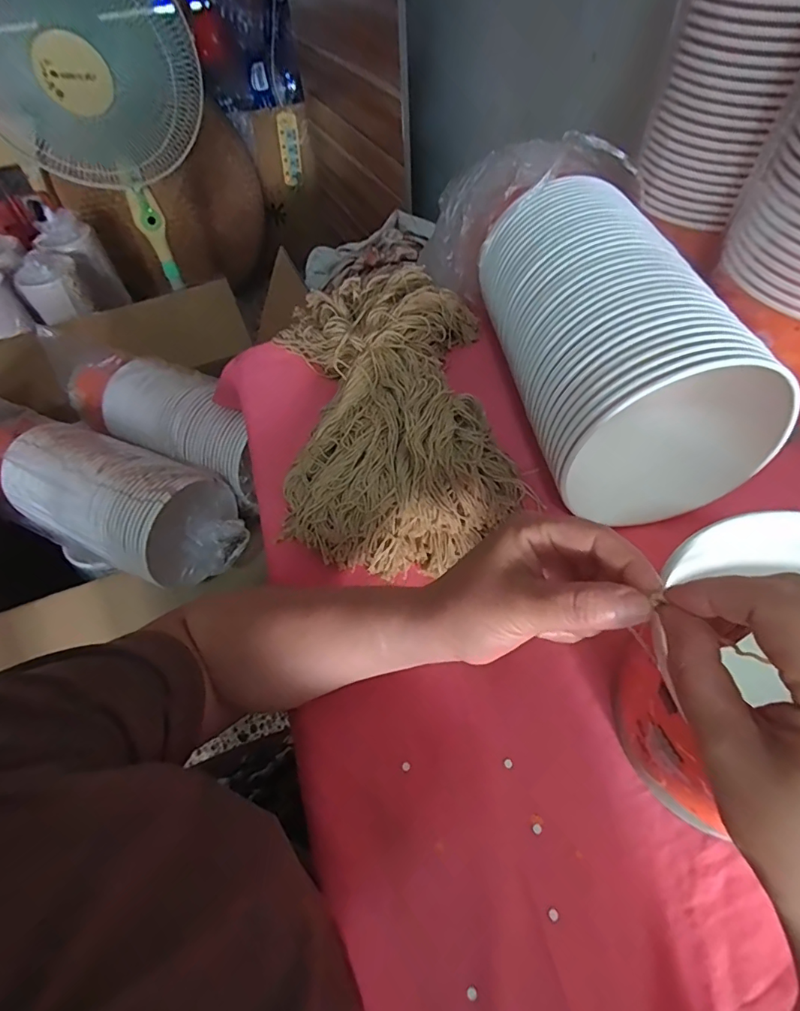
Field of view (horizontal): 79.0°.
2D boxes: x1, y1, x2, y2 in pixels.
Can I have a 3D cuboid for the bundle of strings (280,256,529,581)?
[{"bbox_3d":[-0.014,-0.119,0.483,0.216,0.060,0.370,-9,54,-2],"label":"bundle of strings"}]

